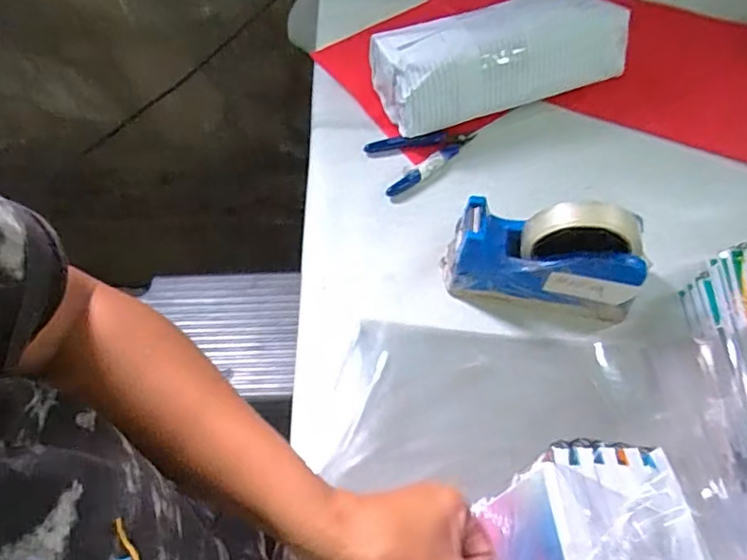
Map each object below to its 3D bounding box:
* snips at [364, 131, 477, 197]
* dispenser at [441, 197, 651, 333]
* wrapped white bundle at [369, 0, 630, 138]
[{"bbox_3d":[0.055,-0.135,0.591,0.111,0.012,0.067,-21,62,-10],"label":"snips"},{"bbox_3d":[0.147,-0.024,0.473,0.162,0.106,0.073,12,62,8],"label":"dispenser"},{"bbox_3d":[0.136,-0.232,0.592,0.256,0.095,0.084,-14,61,-6],"label":"wrapped white bundle"}]

